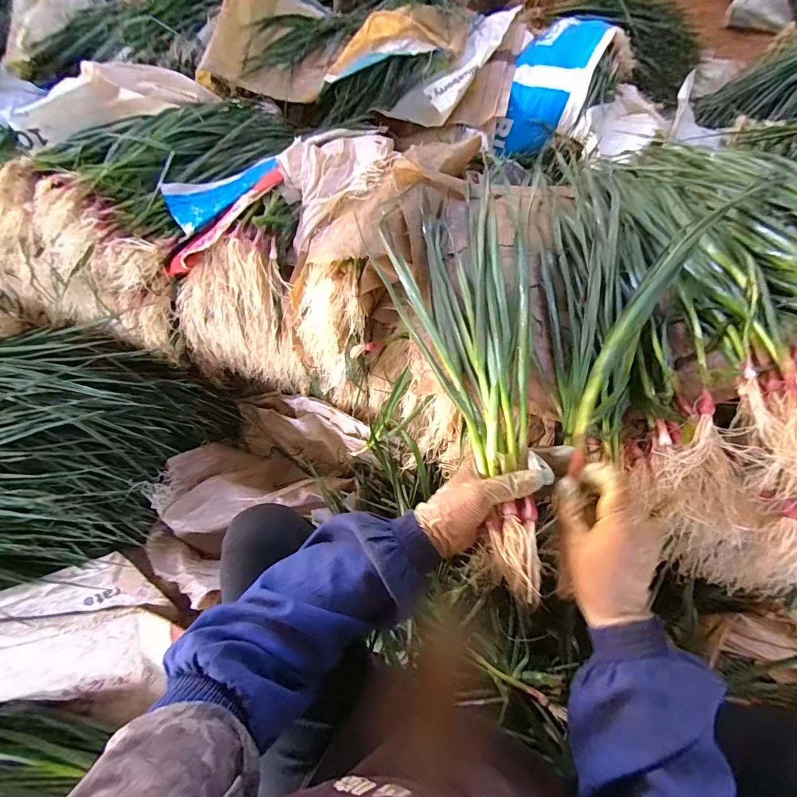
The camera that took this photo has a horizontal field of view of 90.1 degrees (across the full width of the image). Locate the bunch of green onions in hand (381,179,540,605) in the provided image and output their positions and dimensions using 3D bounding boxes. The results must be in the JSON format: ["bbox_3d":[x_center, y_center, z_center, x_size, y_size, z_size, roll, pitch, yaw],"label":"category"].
[{"bbox_3d":[0.086,-0.064,0.479,0.166,0.106,0.545,-4,56,1],"label":"bunch of green onions in hand"}]

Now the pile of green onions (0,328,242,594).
[{"bbox_3d":[-0.691,0.123,0.717,0.686,0.176,0.478,-5,64,0],"label":"pile of green onions"}]

